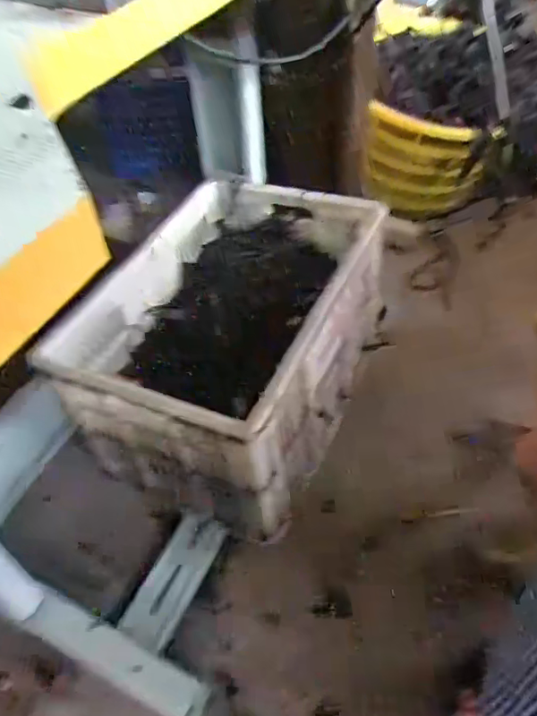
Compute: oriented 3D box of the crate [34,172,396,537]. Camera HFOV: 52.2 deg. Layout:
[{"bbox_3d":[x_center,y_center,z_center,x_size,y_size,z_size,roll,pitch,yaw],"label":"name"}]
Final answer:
[{"bbox_3d":[-0.066,-0.031,0.909,0.394,0.309,0.502,20,52,18],"label":"crate"}]

